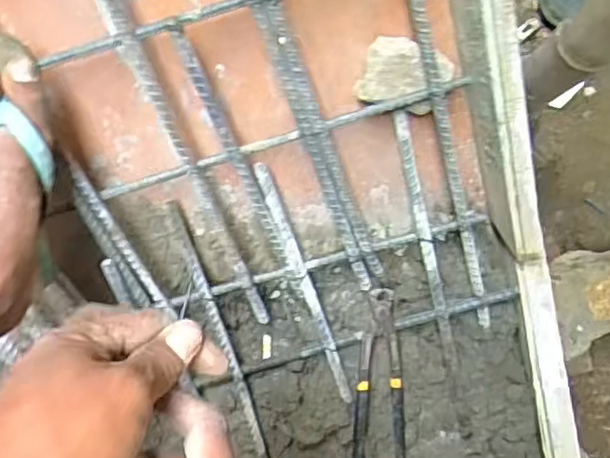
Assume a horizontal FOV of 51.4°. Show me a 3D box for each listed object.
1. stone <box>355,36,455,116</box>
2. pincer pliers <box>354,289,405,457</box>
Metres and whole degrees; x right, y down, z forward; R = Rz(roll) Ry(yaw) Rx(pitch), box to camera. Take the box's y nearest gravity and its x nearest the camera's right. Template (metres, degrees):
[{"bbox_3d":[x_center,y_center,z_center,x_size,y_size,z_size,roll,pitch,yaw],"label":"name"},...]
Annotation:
[{"bbox_3d":[0.101,-0.152,0.631,0.085,0.040,0.064,19,92,2],"label":"stone"},{"bbox_3d":[0.089,0.181,0.747,0.059,0.029,0.218,1,91,3],"label":"pincer pliers"}]

